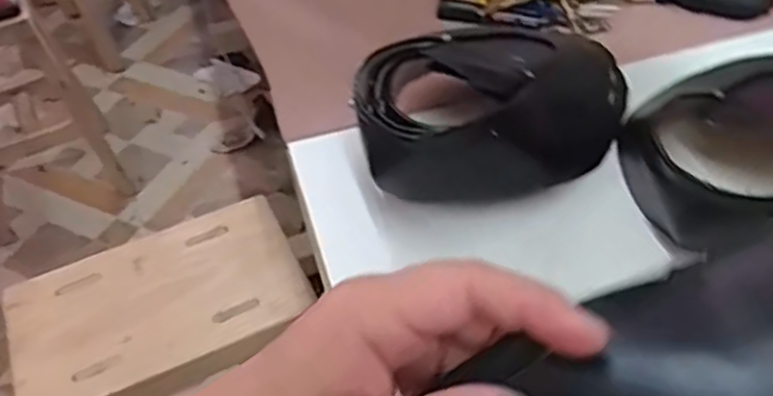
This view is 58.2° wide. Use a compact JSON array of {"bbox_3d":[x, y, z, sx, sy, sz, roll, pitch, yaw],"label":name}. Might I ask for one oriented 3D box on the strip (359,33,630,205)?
[{"bbox_3d":[0.079,-0.067,0.486,0.227,0.084,0.121,-33,52,-22],"label":"strip"}]

